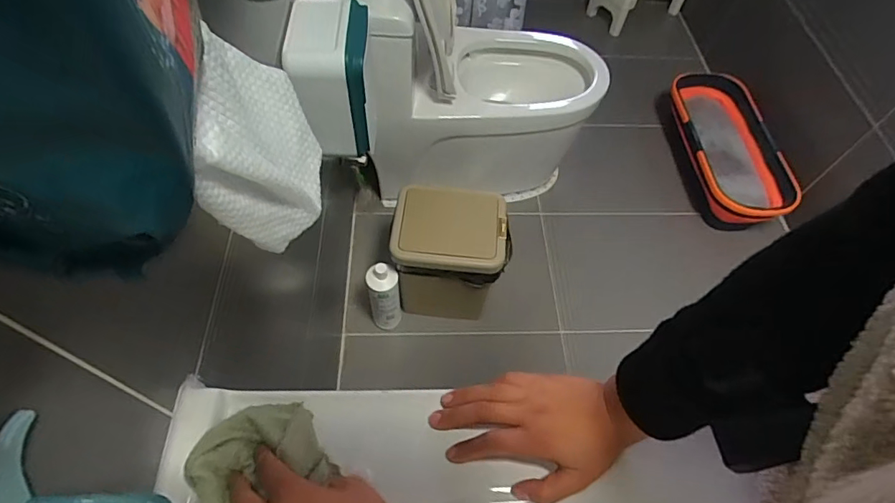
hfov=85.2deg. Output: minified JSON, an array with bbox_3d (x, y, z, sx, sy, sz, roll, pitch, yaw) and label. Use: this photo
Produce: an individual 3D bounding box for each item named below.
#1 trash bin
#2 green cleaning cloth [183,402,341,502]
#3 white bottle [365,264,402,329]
[{"bbox_3d":[0.007,0.025,1.221,0.271,0.350,0.188,6,57,0],"label":"trash bin"},{"bbox_3d":[-0.154,0.213,0.364,0.099,0.054,0.193,12,67,4],"label":"green cleaning cloth"},{"bbox_3d":[-0.155,0.119,1.210,0.078,0.260,0.065,-6,58,-8],"label":"white bottle"}]

